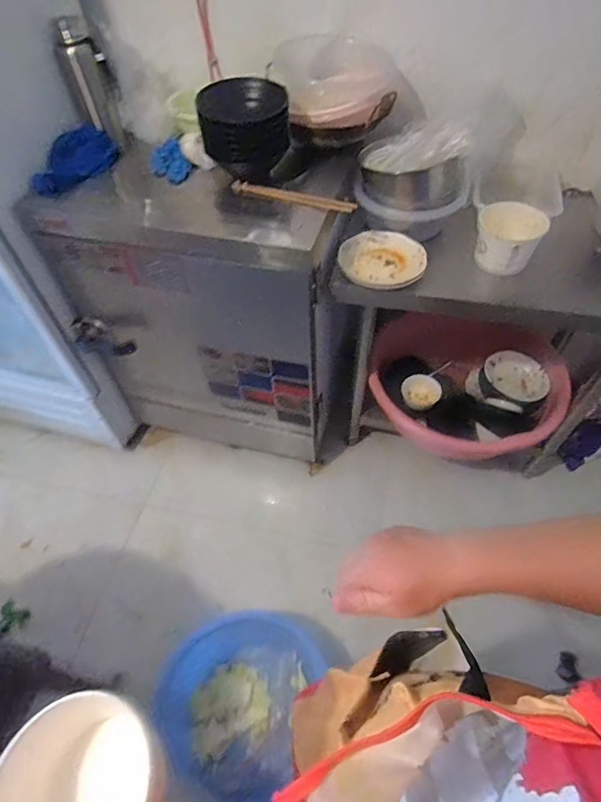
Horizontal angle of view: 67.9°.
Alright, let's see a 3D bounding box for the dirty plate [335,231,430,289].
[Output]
[{"bbox_3d":[0.183,-0.321,1.011,0.188,0.039,0.160,2,53,3],"label":"dirty plate"}]

